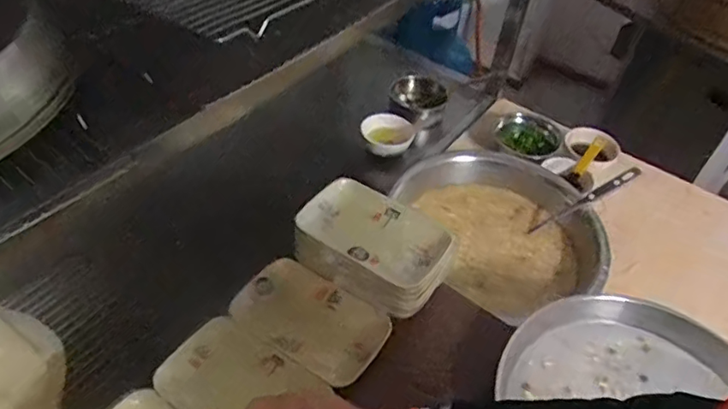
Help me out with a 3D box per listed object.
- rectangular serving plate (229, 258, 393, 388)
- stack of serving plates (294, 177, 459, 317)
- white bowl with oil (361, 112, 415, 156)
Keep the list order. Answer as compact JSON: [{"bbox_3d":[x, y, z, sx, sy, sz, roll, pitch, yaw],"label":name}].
[{"bbox_3d":[-0.067,0.142,0.698,0.181,0.024,0.112,28,50,21],"label":"rectangular serving plate"},{"bbox_3d":[0.014,0.060,0.740,0.194,0.086,0.129,23,48,16],"label":"stack of serving plates"},{"bbox_3d":[0.049,-0.149,1.148,0.106,0.043,0.095,8,45,2],"label":"white bowl with oil"}]

